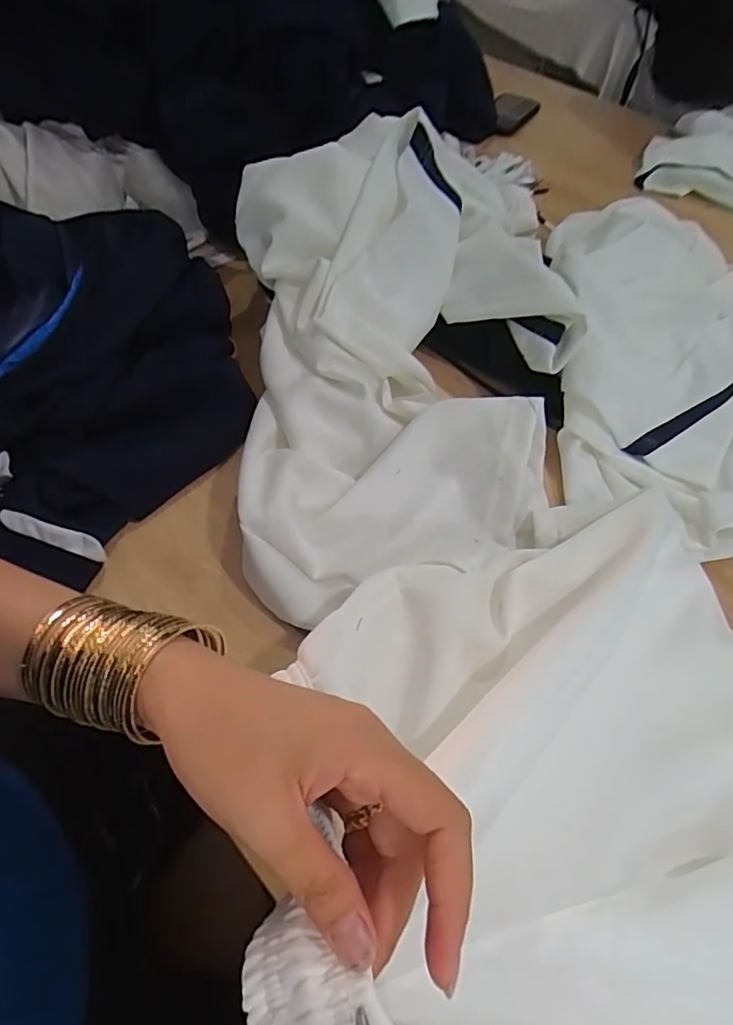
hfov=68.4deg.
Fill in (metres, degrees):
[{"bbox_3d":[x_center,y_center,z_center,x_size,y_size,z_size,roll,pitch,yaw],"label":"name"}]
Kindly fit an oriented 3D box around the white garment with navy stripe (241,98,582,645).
[{"bbox_3d":[0.039,-0.154,0.465,0.291,0.139,0.449,-4,56,-6],"label":"white garment with navy stripe"}]

